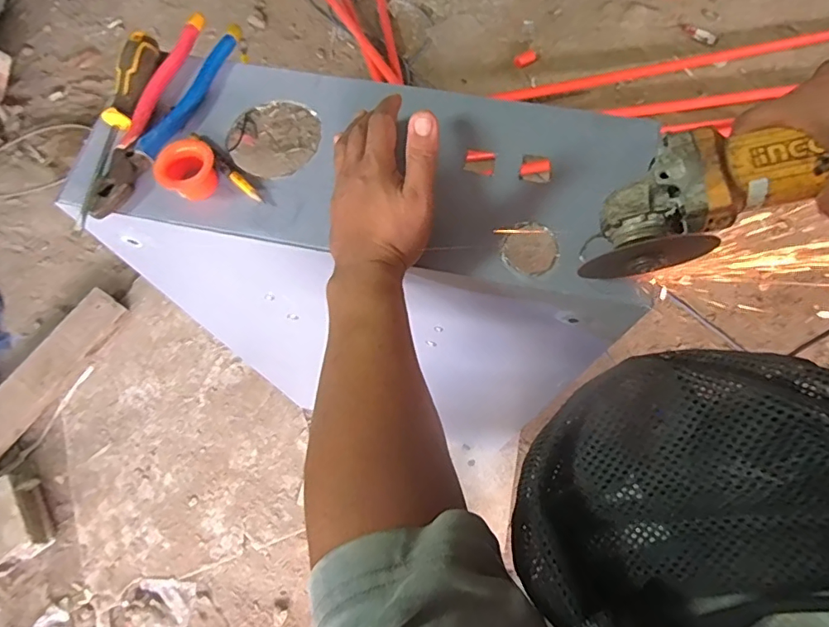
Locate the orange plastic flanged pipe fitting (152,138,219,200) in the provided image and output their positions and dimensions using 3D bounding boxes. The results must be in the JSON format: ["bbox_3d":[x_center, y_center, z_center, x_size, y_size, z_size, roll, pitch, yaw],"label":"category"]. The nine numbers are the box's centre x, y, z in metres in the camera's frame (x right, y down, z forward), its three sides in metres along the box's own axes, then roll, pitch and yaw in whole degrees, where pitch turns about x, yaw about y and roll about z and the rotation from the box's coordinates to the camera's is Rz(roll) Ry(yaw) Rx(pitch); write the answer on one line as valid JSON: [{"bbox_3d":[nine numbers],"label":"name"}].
[{"bbox_3d":[-0.211,-0.133,0.474,0.048,0.028,0.048,-10,69,-4],"label":"orange plastic flanged pipe fitting"}]

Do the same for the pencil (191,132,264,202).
[{"bbox_3d":[-0.184,-0.143,0.489,0.011,0.011,0.108,-41,74,-15],"label":"pencil"}]

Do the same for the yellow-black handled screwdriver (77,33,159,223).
[{"bbox_3d":[-0.293,-0.184,0.495,0.028,0.035,0.208,9,69,6],"label":"yellow-black handled screwdriver"}]

